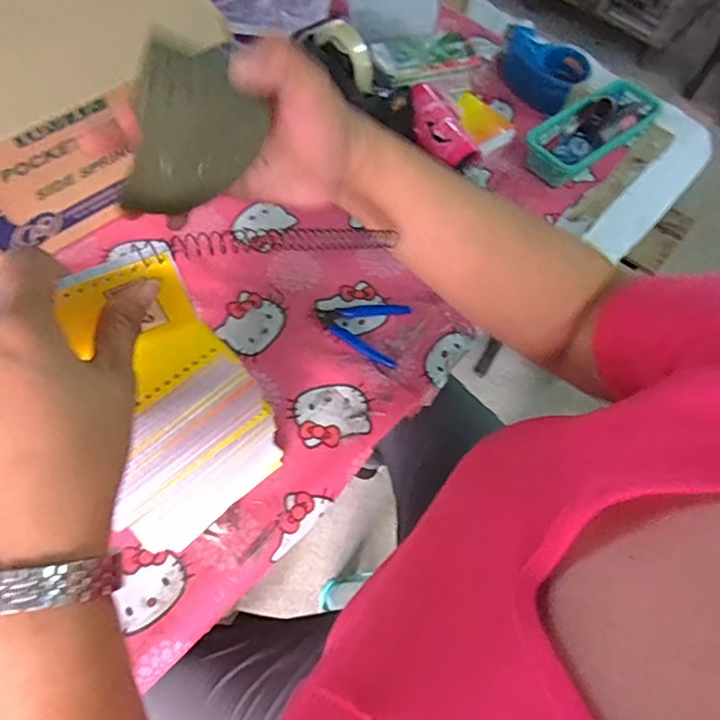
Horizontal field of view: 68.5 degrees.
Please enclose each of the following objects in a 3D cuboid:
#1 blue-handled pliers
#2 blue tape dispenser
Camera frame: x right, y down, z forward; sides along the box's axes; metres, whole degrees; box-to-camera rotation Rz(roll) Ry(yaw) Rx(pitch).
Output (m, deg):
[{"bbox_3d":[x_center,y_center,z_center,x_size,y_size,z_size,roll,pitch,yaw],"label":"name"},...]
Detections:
[{"bbox_3d":[0.000,-0.038,0.637,0.106,0.010,0.081,13,63,3],"label":"blue-handled pliers"},{"bbox_3d":[0.282,-0.455,0.832,0.141,0.077,0.061,26,65,10],"label":"blue tape dispenser"}]

